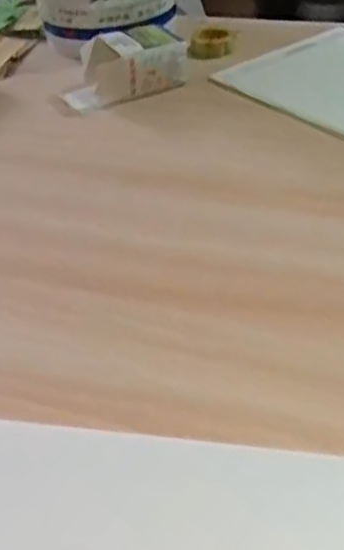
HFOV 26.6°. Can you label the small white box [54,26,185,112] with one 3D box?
[{"bbox_3d":[-0.070,-0.289,1.010,0.173,0.070,0.090,-25,41,-24],"label":"small white box"}]

